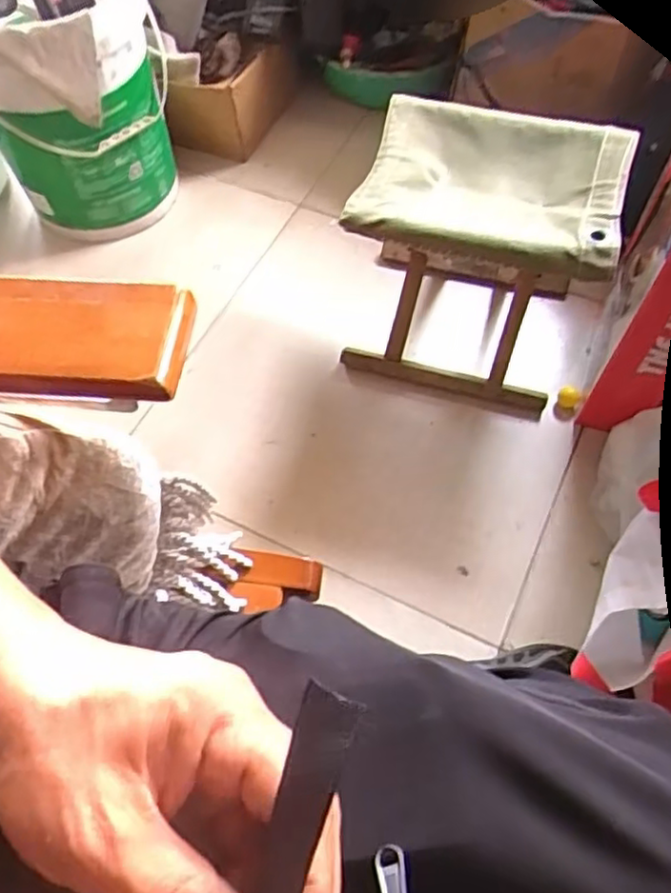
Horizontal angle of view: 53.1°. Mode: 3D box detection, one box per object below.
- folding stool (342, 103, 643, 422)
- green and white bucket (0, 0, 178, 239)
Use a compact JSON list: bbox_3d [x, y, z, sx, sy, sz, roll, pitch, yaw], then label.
[{"bbox_3d":[0.201,-0.263,0.952,0.308,0.319,0.273,13,62,10],"label":"folding stool"},{"bbox_3d":[-0.410,-0.542,1.083,0.258,0.397,0.269,-1,61,2],"label":"green and white bucket"}]

